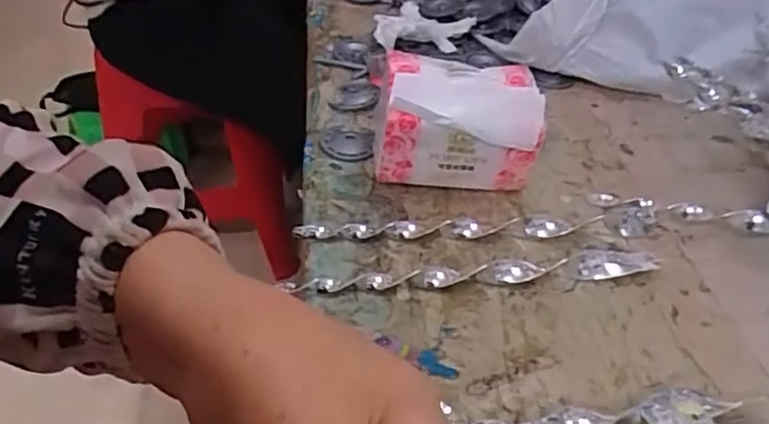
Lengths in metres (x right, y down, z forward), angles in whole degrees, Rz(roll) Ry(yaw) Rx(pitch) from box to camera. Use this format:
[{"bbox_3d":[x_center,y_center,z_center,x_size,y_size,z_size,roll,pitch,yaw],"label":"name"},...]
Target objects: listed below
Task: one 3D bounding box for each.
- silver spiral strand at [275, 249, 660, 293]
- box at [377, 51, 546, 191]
[{"bbox_3d":[0.066,0.041,0.476,0.276,0.019,0.027,-1,39,-8],"label":"silver spiral strand"},{"bbox_3d":[0.061,-0.073,0.551,0.132,0.095,0.084,1,39,-6],"label":"box"}]

